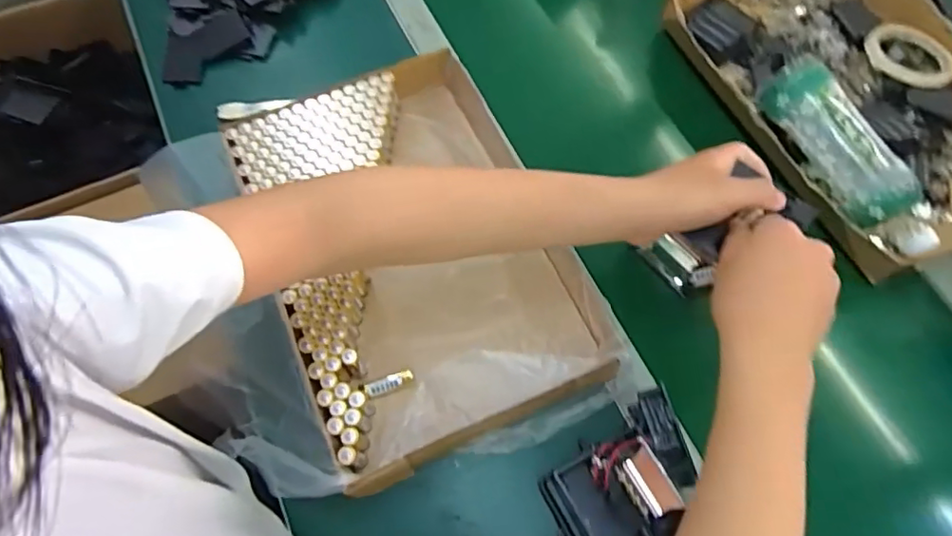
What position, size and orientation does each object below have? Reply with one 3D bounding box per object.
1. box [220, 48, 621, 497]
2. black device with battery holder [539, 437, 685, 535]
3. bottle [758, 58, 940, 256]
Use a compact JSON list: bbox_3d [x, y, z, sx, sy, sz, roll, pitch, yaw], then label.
[{"bbox_3d":[-0.057,-0.023,0.555,0.259,0.051,0.378,-23,67,-11],"label":"box"},{"bbox_3d":[0.110,0.187,0.460,0.087,0.040,0.086,-26,68,-12],"label":"black device with battery holder"},{"bbox_3d":[0.373,-0.109,0.580,0.066,0.070,0.219,-34,85,-16],"label":"bottle"}]

